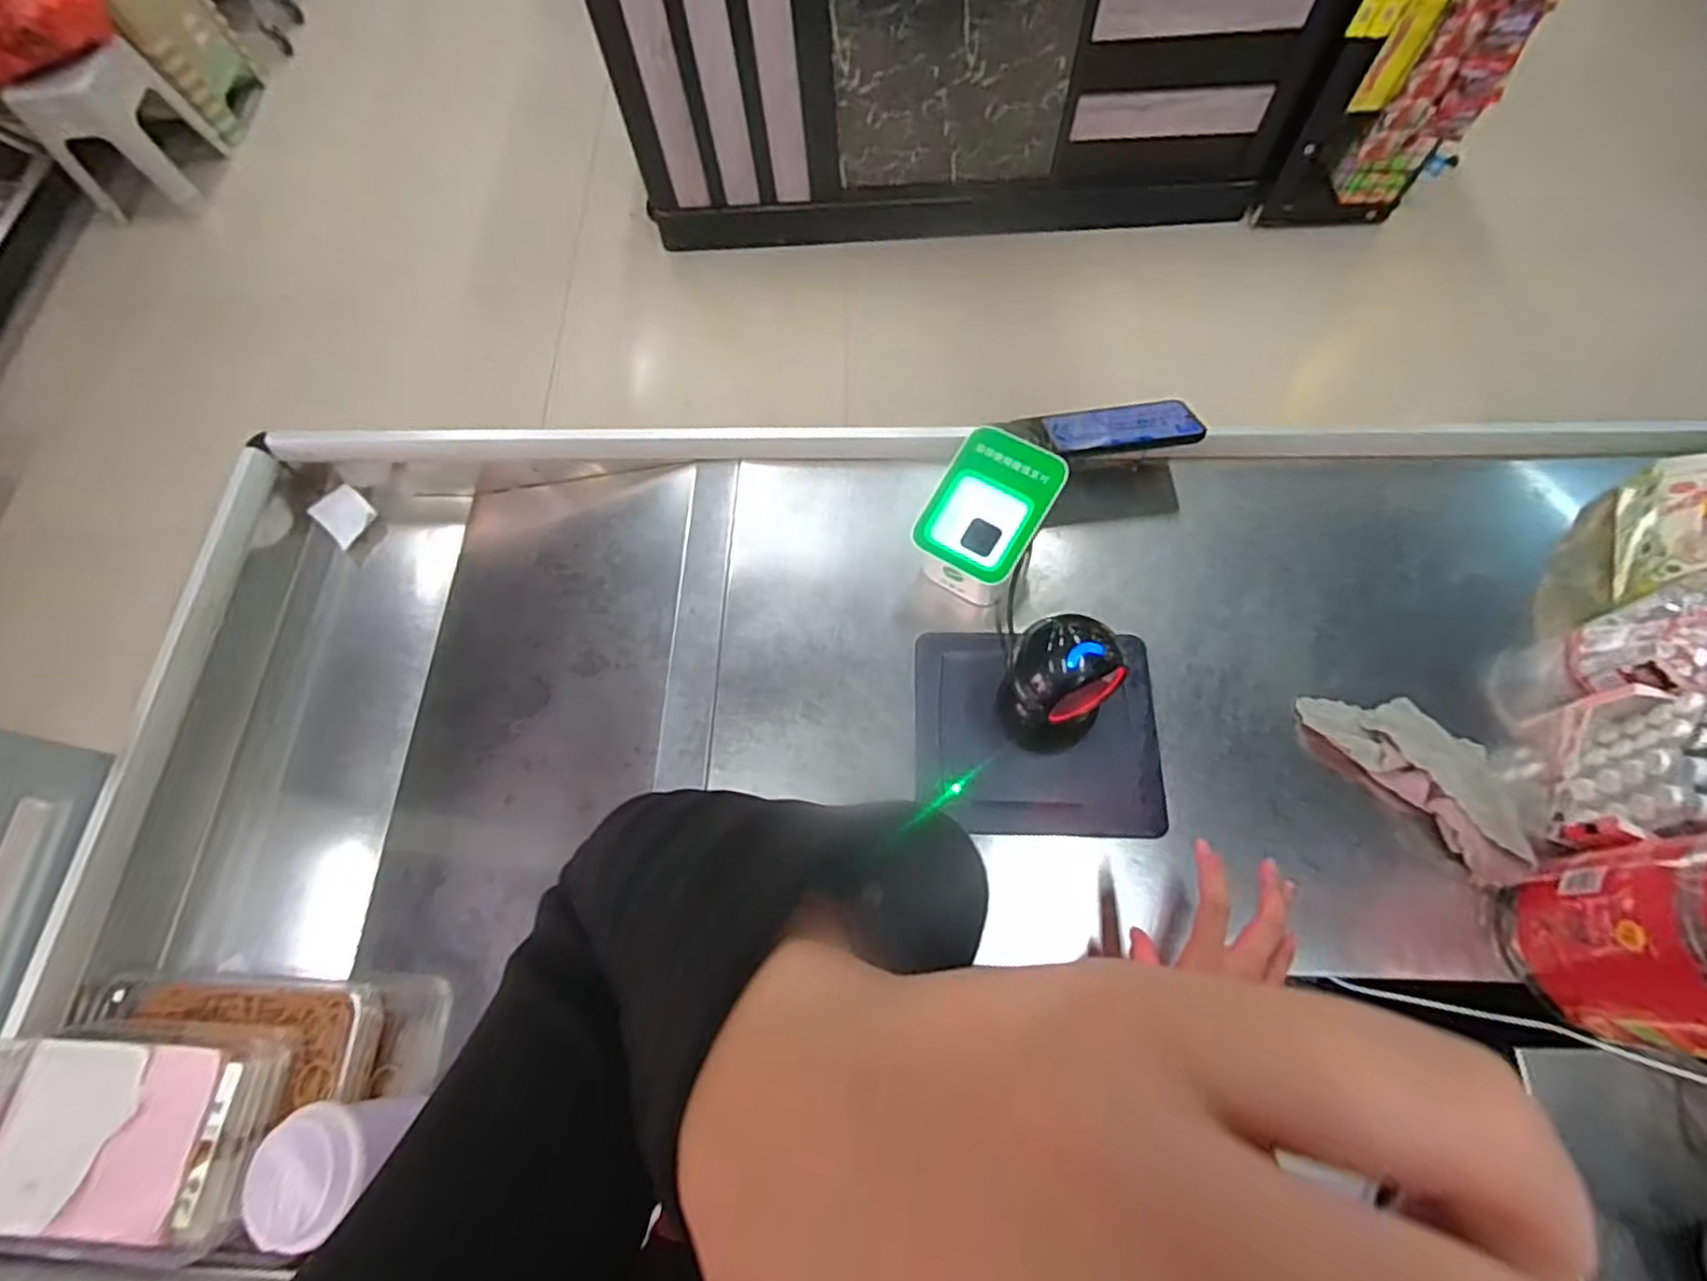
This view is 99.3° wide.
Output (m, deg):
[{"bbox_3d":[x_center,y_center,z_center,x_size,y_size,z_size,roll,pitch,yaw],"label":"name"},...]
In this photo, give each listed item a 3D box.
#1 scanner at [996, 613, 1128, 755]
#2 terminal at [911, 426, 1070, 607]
[{"bbox_3d":[0.183,0.036,0.643,0.087,0.153,0.094,-1,68,3],"label":"scanner"},{"bbox_3d":[0.132,-0.117,0.731,0.104,0.112,0.132,31,73,14],"label":"terminal"}]

